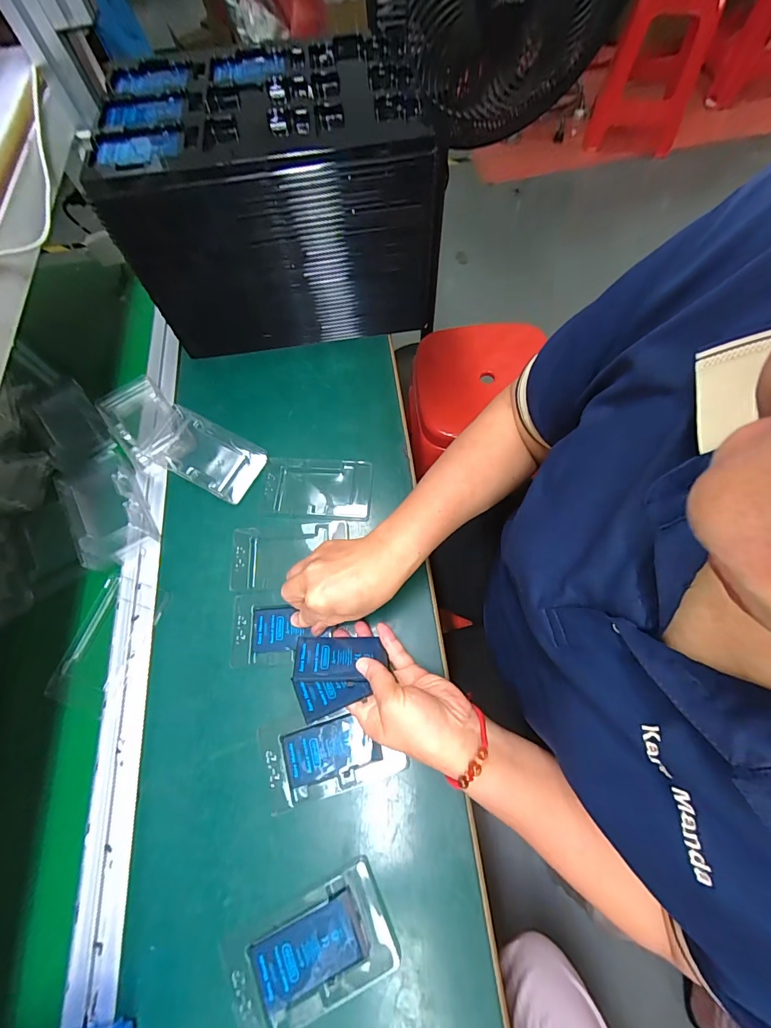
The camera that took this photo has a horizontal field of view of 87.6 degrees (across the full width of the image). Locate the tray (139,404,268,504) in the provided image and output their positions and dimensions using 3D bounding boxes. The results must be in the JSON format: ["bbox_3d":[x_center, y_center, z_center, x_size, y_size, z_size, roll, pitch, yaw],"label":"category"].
[{"bbox_3d":[-0.222,-0.076,0.486,0.141,0.024,0.076,24,71,10],"label":"tray"}]

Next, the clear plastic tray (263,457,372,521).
[{"bbox_3d":[-0.081,-0.031,0.474,0.126,0.004,0.075,3,68,3],"label":"clear plastic tray"}]

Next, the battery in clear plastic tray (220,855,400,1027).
[{"bbox_3d":[-0.060,0.349,0.319,0.128,0.007,0.072,-26,70,-9],"label":"battery in clear plastic tray"}]

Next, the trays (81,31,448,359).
[{"bbox_3d":[-0.123,-0.383,0.505,0.330,0.214,0.226,-6,68,-1],"label":"trays"}]

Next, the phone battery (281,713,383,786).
[{"bbox_3d":[-0.050,0.214,0.370,0.083,0.004,0.043,-15,69,-5],"label":"phone battery"}]

